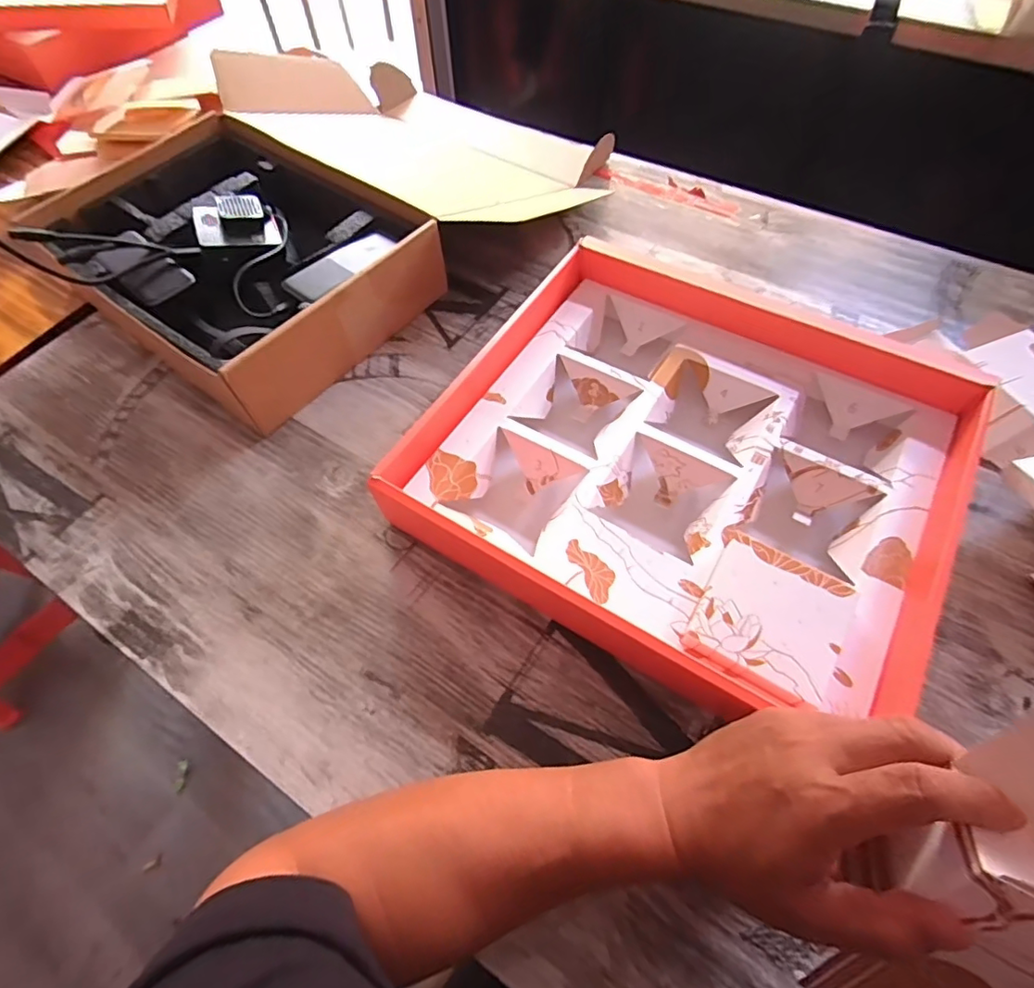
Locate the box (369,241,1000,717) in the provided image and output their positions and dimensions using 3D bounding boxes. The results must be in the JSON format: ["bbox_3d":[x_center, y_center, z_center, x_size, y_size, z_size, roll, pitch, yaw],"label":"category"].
[{"bbox_3d":[0.137,-0.039,0.451,0.372,0.063,0.351,27,65,17],"label":"box"}]

